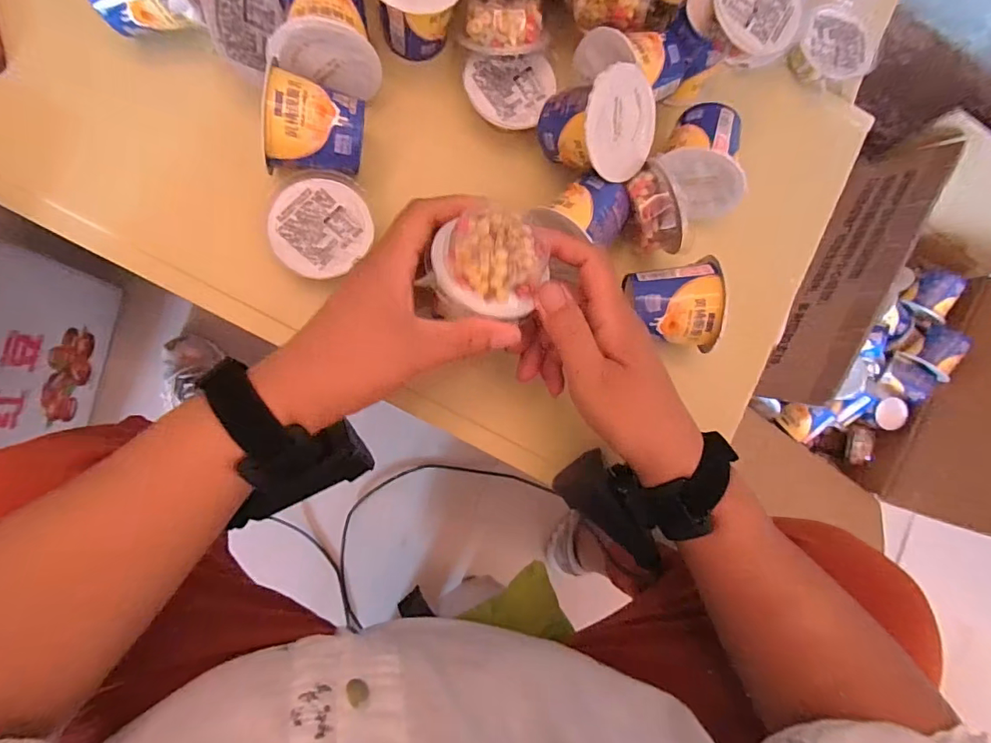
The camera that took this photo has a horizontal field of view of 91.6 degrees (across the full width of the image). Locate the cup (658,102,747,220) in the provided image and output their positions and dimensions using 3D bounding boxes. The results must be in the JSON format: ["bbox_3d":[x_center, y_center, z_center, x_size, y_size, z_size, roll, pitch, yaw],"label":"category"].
[{"bbox_3d":[0.159,-0.160,0.360,0.065,0.055,0.058,24,82,-6],"label":"cup"}]

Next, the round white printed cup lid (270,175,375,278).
[{"bbox_3d":[-0.121,-0.097,0.336,0.065,0.025,0.068,1,85,-8],"label":"round white printed cup lid"}]

